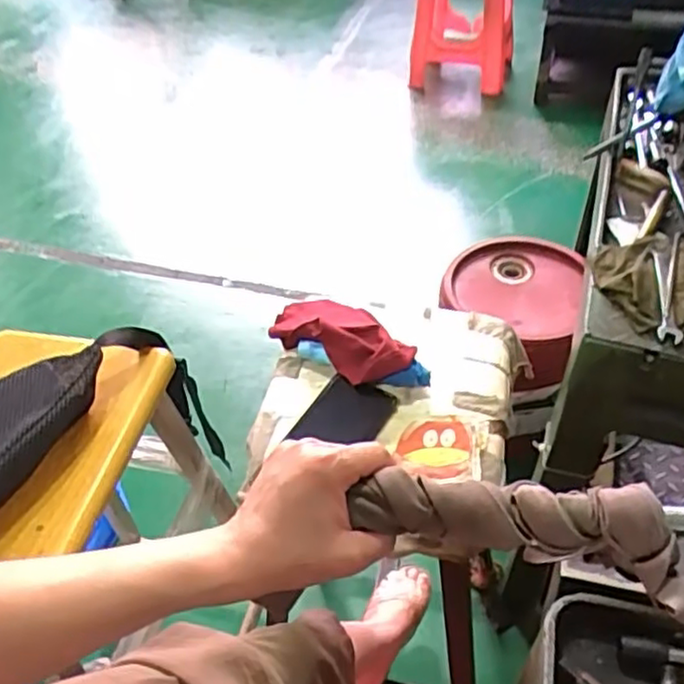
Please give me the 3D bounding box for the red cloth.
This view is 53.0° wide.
[{"bbox_3d":[0.000,-0.004,0.753,0.172,0.053,0.075,29,54,28],"label":"red cloth"}]

